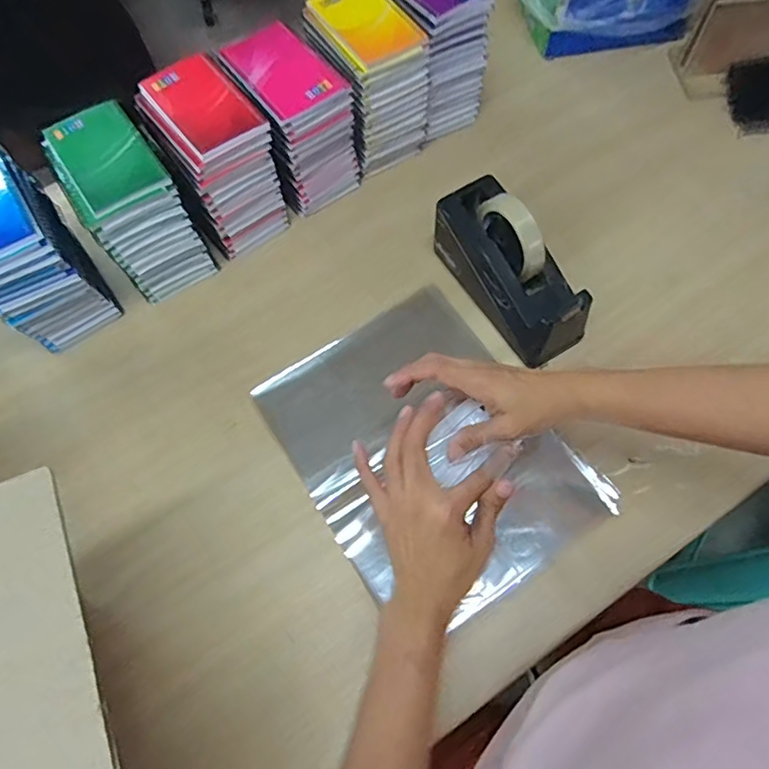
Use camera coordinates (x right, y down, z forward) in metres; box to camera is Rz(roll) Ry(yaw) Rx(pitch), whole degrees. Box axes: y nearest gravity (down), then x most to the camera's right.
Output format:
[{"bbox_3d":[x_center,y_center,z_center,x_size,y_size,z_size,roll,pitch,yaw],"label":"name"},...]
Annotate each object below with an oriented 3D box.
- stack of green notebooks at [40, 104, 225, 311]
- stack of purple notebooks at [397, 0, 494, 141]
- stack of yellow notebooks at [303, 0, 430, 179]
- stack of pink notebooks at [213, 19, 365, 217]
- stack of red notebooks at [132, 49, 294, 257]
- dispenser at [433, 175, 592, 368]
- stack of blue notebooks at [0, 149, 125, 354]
[{"bbox_3d":[-0.277,-0.190,0.627,0.091,0.184,0.128,-32,69,-10],"label":"stack of green notebooks"},{"bbox_3d":[0.056,-0.433,0.698,0.101,0.171,0.140,-31,69,-10],"label":"stack of purple notebooks"},{"bbox_3d":[-0.017,-0.371,0.677,0.104,0.164,0.129,-30,69,-9],"label":"stack of yellow notebooks"},{"bbox_3d":[-0.105,-0.314,0.664,0.104,0.153,0.126,-35,70,-11],"label":"stack of pink notebooks"},{"bbox_3d":[-0.190,-0.259,0.648,0.102,0.171,0.139,-33,69,-11],"label":"stack of red notebooks"},{"bbox_3d":[0.140,-0.124,0.607,0.070,0.133,0.211,-30,69,-10],"label":"dispenser"},{"bbox_3d":[-0.387,-0.134,0.607,0.093,0.191,0.135,-28,69,-9],"label":"stack of blue notebooks"}]

